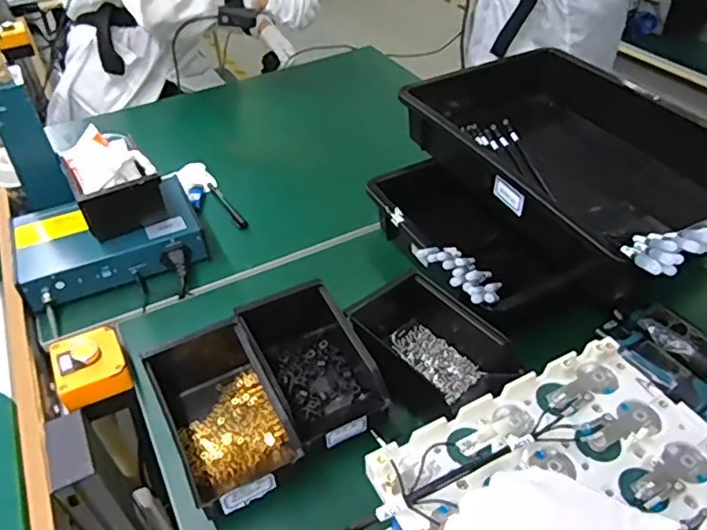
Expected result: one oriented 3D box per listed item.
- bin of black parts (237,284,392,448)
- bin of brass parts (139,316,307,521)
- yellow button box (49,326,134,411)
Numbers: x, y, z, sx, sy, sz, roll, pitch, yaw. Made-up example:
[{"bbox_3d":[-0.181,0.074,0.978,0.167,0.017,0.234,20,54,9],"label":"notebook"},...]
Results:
[{"bbox_3d":[-0.049,0.099,0.628,0.104,0.071,0.198,-21,45,-20],"label":"bin of black parts"},{"bbox_3d":[-0.136,0.142,0.587,0.104,0.071,0.201,-22,45,-21],"label":"bin of brass parts"},{"bbox_3d":[-0.289,0.113,0.646,0.075,0.041,0.087,-22,45,-21],"label":"yellow button box"}]

